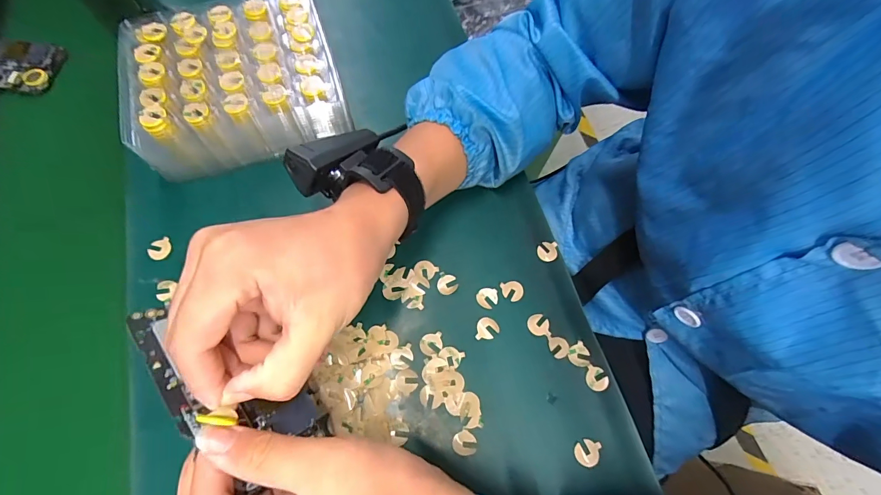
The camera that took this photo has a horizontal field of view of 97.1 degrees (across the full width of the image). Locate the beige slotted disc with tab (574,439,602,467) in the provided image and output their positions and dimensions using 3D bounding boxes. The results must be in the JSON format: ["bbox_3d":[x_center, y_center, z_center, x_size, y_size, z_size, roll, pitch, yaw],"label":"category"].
[{"bbox_3d":[0.109,0.152,0.287,0.019,0.004,0.018,-2,60,4],"label":"beige slotted disc with tab"}]

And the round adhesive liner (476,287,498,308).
[{"bbox_3d":[0.039,0.042,0.326,0.017,0.004,0.017,0,70,0],"label":"round adhesive liner"}]

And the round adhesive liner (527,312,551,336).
[{"bbox_3d":[0.081,0.063,0.319,0.018,0.004,0.018,0,70,-1],"label":"round adhesive liner"}]

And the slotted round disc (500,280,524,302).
[{"bbox_3d":[0.061,0.037,0.329,0.018,0.004,0.018,0,68,0],"label":"slotted round disc"}]

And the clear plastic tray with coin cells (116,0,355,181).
[{"bbox_3d":[-0.184,-0.153,0.361,0.182,0.065,0.147,-18,70,-8],"label":"clear plastic tray with coin cells"}]

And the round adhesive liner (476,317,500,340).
[{"bbox_3d":[0.038,0.066,0.316,0.019,0.004,0.017,-3,69,1],"label":"round adhesive liner"}]

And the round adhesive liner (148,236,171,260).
[{"bbox_3d":[-0.237,0.001,0.329,0.019,0.004,0.017,-36,81,-15],"label":"round adhesive liner"}]

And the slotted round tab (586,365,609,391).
[{"bbox_3d":[0.123,0.103,0.306,0.017,0.004,0.018,-1,66,3],"label":"slotted round tab"}]

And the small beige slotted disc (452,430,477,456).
[{"bbox_3d":[0.018,0.144,0.286,0.017,0.004,0.016,-1,64,2],"label":"small beige slotted disc"}]

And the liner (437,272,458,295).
[{"bbox_3d":[0.006,0.031,0.329,0.017,0.004,0.019,14,59,0],"label":"liner"}]

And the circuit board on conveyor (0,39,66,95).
[{"bbox_3d":[-0.463,-0.192,0.404,0.117,0.017,0.059,4,69,2],"label":"circuit board on conveyor"}]

